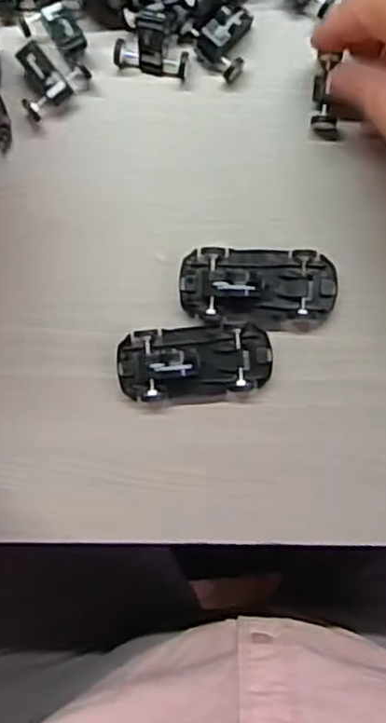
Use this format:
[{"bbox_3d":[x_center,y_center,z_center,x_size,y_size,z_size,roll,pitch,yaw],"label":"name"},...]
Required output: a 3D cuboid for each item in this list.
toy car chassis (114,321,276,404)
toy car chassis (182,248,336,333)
[{"bbox_3d":[0.001,0.001,0.311,0.064,0.010,0.030,-5,95,3],"label":"toy car chassis"},{"bbox_3d":[0.028,-0.031,0.309,0.064,0.011,0.033,7,96,2],"label":"toy car chassis"}]

